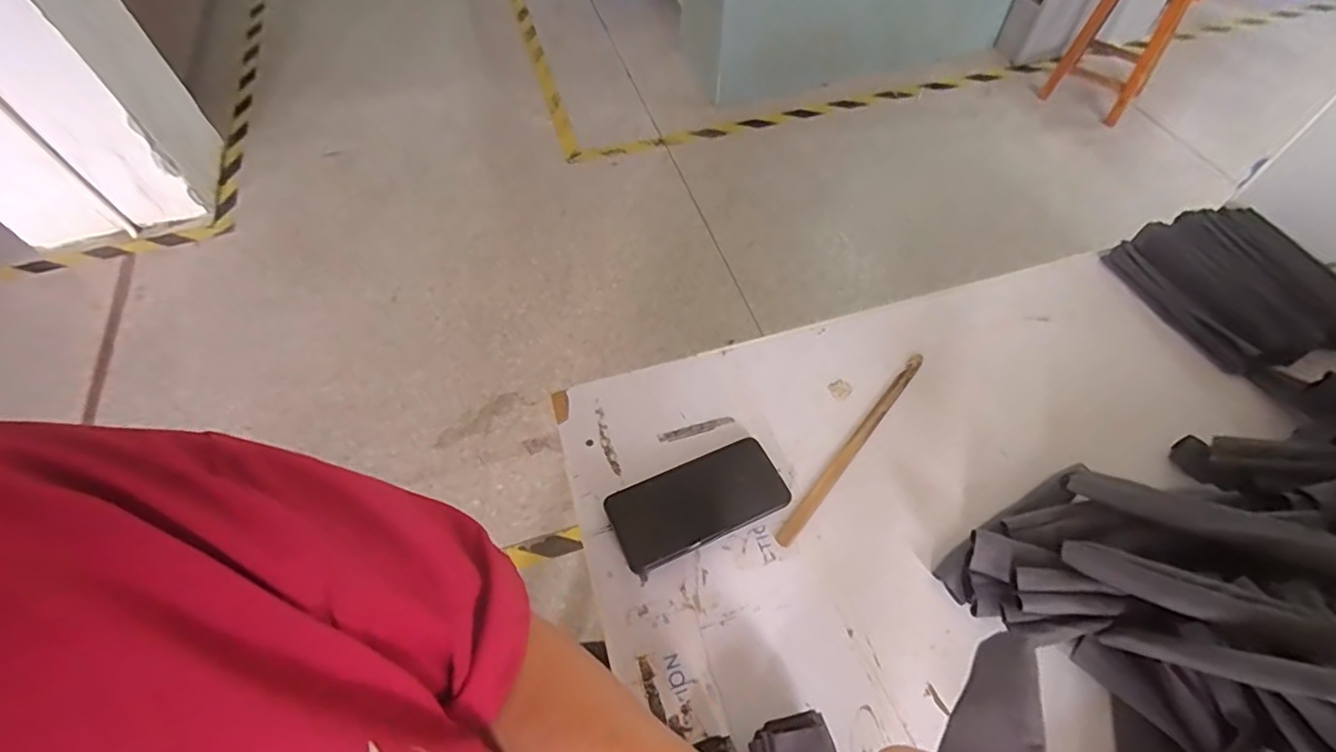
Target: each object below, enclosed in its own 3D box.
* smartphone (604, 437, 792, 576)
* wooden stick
[{"bbox_3d":[0.028,0.119,0.551,0.161,0.017,0.080,-22,59,-12],"label":"smartphone"},{"bbox_3d":[0.189,0.068,0.588,0.017,0.008,0.264,35,64,22],"label":"wooden stick"}]

